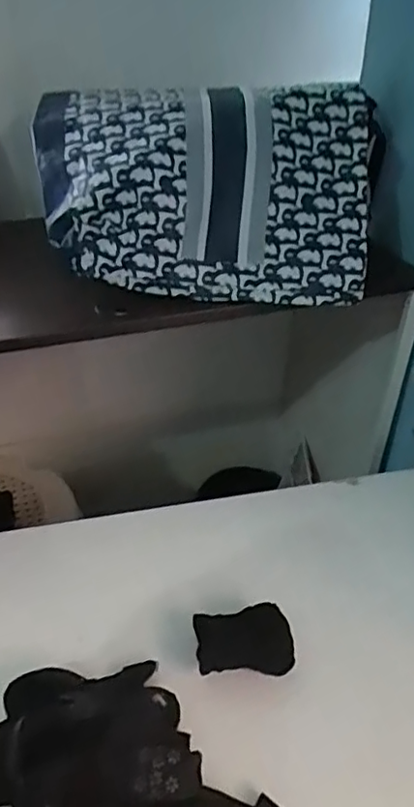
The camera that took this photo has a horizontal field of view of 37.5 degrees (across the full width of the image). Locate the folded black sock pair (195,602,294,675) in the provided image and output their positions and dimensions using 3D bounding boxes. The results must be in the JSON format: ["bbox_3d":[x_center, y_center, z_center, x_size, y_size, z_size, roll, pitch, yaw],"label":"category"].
[{"bbox_3d":[0.035,0.224,0.577,0.088,0.023,0.061,0,38,-5],"label":"folded black sock pair"}]

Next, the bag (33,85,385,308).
[{"bbox_3d":[-0.003,-0.243,0.699,0.376,0.187,0.181,6,38,6],"label":"bag"}]

